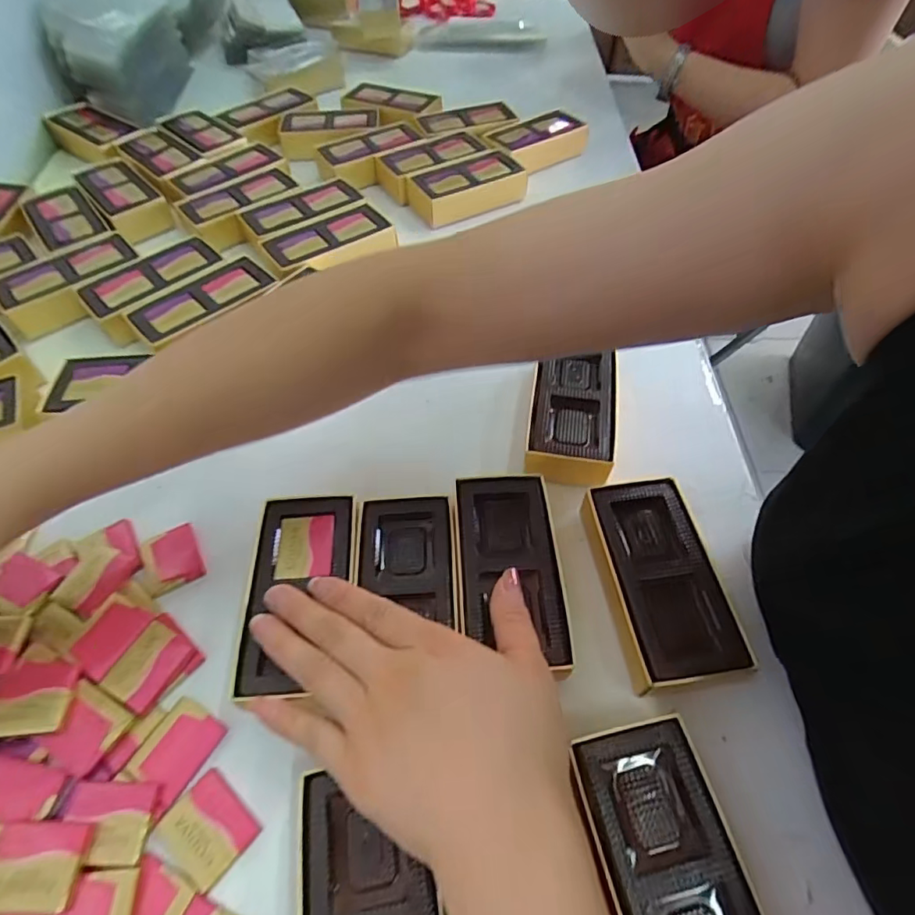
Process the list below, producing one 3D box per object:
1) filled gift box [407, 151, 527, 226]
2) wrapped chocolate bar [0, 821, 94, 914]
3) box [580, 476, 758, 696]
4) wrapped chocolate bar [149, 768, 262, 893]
[{"bbox_3d":[0.008,-0.287,0.554,0.117,0.030,0.060,-24,58,-15],"label":"filled gift box"},{"bbox_3d":[-0.186,0.178,0.227,0.040,0.004,0.031,0,55,1],"label":"wrapped chocolate bar"},{"bbox_3d":[0.114,0.066,0.295,0.063,0.022,0.112,-10,57,-5],"label":"box"},{"bbox_3d":[-0.118,0.175,0.246,0.039,0.005,0.034,34,62,22],"label":"wrapped chocolate bar"}]

